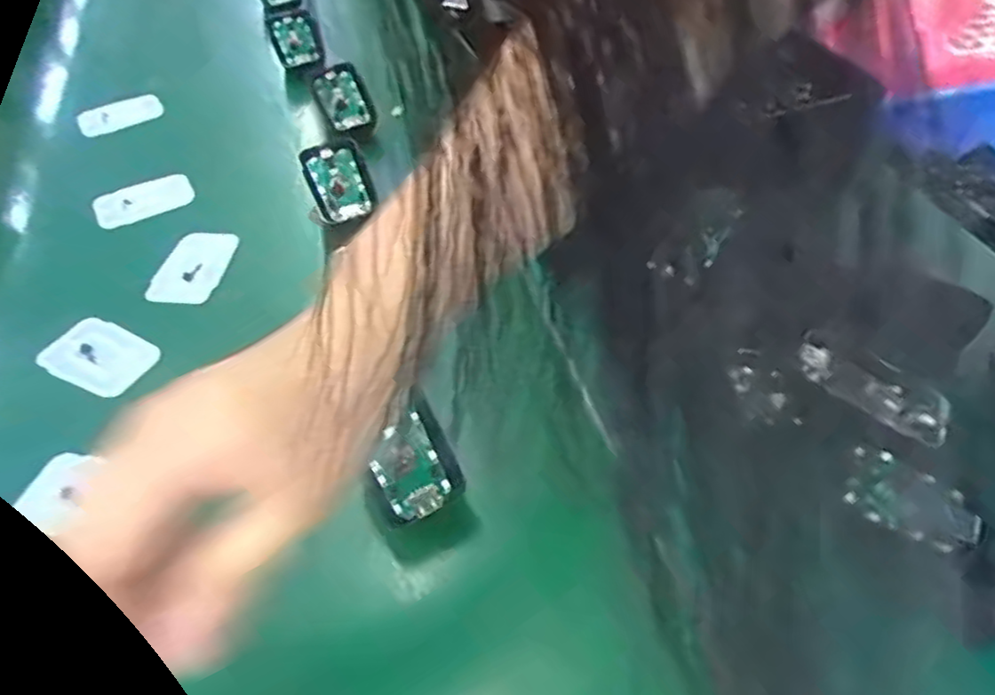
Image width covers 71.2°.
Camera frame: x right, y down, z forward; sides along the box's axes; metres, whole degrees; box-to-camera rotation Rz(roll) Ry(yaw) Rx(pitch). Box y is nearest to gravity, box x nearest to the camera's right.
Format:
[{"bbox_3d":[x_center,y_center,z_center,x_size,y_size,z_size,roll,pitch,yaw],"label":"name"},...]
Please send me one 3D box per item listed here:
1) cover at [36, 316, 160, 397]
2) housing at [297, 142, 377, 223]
[{"bbox_3d":[-0.240,0.003,0.418,0.060,0.009,0.042,19,53,19],"label":"cover"},{"bbox_3d":[-0.111,-0.115,0.485,0.042,0.010,0.066,-13,63,-15],"label":"housing"}]

